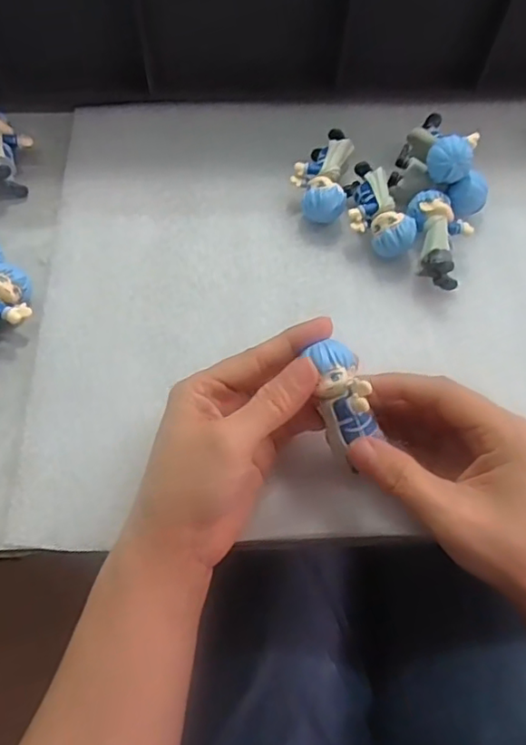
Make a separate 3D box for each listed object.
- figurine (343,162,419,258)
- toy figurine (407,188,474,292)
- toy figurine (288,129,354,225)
[{"bbox_3d":[0.070,-0.100,0.378,0.032,0.032,0.066,-25,67,-13],"label":"figurine"},{"bbox_3d":[0.111,-0.083,0.372,0.034,0.028,0.059,0,64,-1],"label":"toy figurine"},{"bbox_3d":[0.038,-0.127,0.389,0.034,0.029,0.064,9,64,3],"label":"toy figurine"}]

